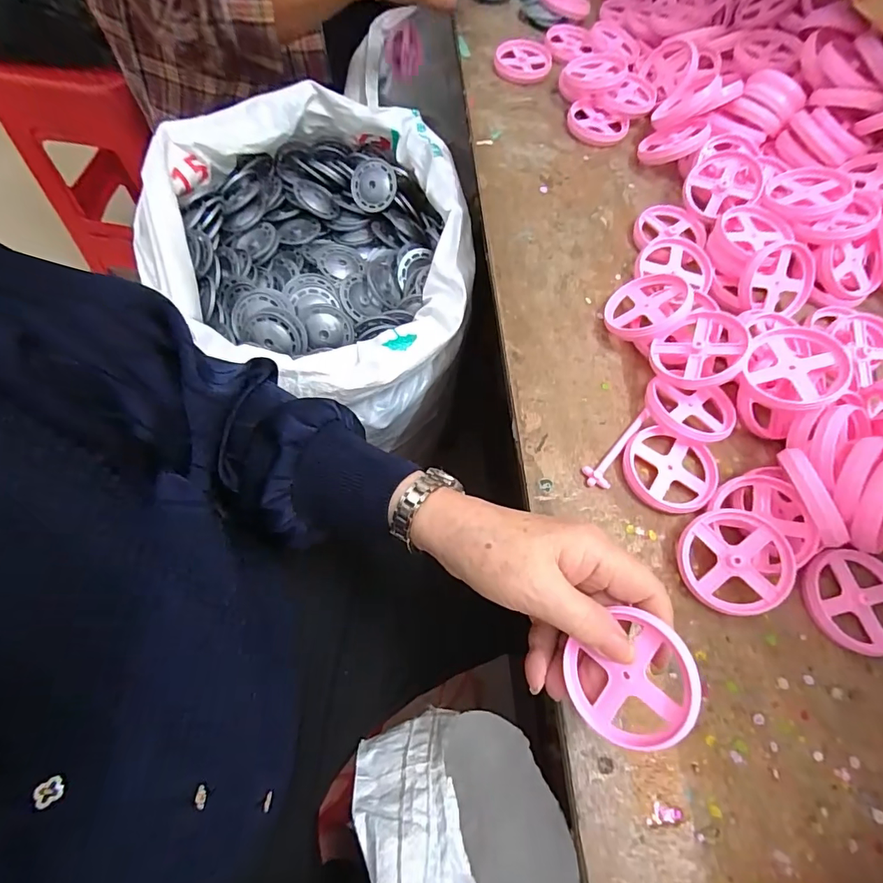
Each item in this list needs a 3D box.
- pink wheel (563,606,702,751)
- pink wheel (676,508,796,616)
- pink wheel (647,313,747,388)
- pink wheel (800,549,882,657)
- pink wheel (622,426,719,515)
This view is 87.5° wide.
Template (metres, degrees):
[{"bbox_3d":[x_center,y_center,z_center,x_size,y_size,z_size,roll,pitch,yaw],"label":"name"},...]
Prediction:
[{"bbox_3d":[0.094,0.119,0.233,0.062,0.005,0.061,-10,68,35],"label":"pink wheel"},{"bbox_3d":[0.187,0.077,0.295,0.064,0.006,0.063,-3,77,13],"label":"pink wheel"},{"bbox_3d":[0.191,-0.066,0.339,0.064,0.011,0.057,-38,47,8],"label":"pink wheel"},{"bbox_3d":[0.273,0.103,0.299,0.065,0.008,0.063,1,66,-3],"label":"pink wheel"},{"bbox_3d":[0.162,0.021,0.328,0.065,0.006,0.058,26,67,8],"label":"pink wheel"}]

